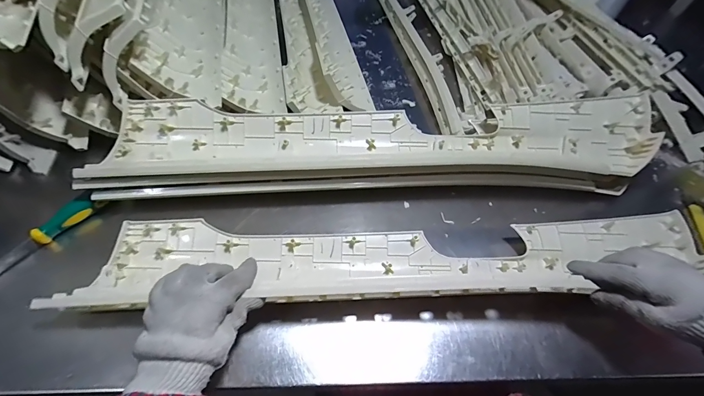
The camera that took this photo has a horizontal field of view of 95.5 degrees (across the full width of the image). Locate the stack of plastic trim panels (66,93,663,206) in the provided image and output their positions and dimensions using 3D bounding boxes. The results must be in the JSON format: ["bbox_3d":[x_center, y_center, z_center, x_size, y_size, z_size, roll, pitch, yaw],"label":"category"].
[{"bbox_3d":[0.068,-0.081,0.509,0.858,0.084,0.130,-2,55,-7],"label":"stack of plastic trim panels"}]

